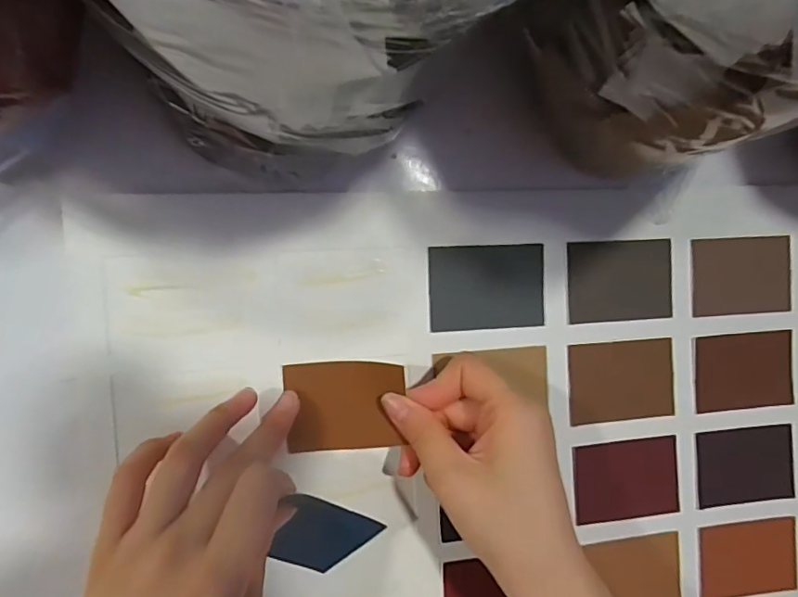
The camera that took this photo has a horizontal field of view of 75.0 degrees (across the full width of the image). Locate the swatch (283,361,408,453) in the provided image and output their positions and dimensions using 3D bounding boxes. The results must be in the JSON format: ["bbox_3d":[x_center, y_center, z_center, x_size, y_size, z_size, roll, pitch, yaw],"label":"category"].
[{"bbox_3d":[-0.030,0.059,0.285,0.061,0.005,0.048,1,91,-9],"label":"swatch"}]

